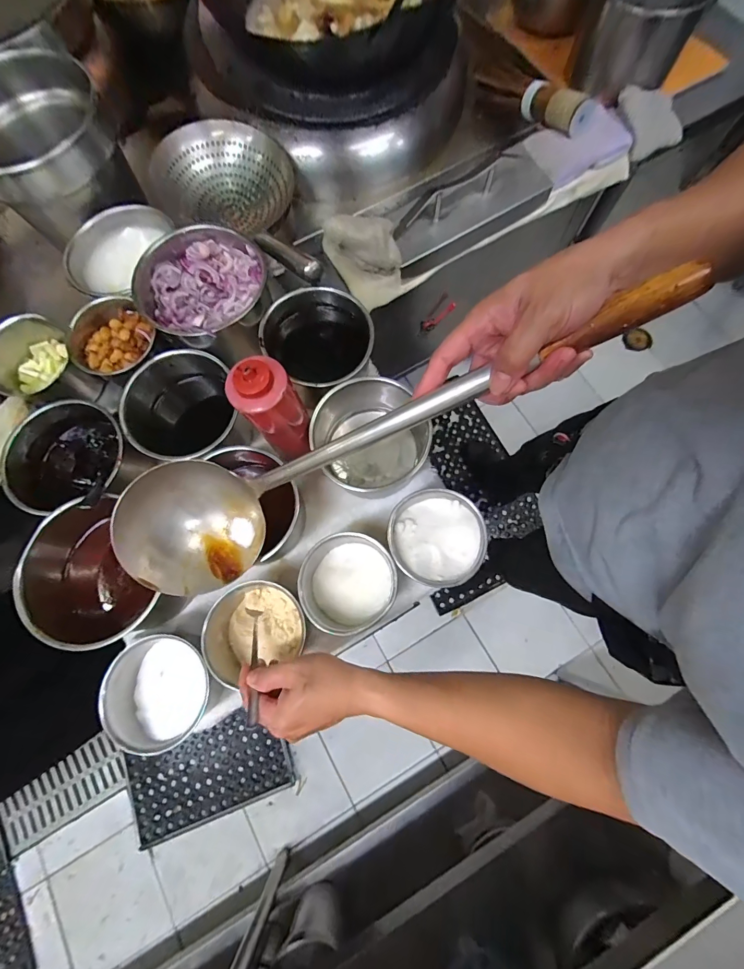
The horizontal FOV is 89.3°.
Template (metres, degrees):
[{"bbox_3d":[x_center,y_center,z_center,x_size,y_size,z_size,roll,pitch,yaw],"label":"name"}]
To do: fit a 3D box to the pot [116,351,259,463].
[{"bbox_3d":[-0.257,-0.098,0.529,0.139,0.105,0.145,0,75,1],"label":"pot"}]

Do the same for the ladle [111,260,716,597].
[{"bbox_3d":[-0.008,-0.031,0.318,0.489,0.112,0.109,-25,75,19],"label":"ladle"}]

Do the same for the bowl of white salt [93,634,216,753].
[{"bbox_3d":[-0.259,0.251,0.461,0.100,0.093,0.121,-28,76,-6],"label":"bowl of white salt"}]

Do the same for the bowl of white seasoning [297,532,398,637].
[{"bbox_3d":[-0.035,0.128,0.496,0.130,0.066,0.119,0,75,1],"label":"bowl of white seasoning"}]

